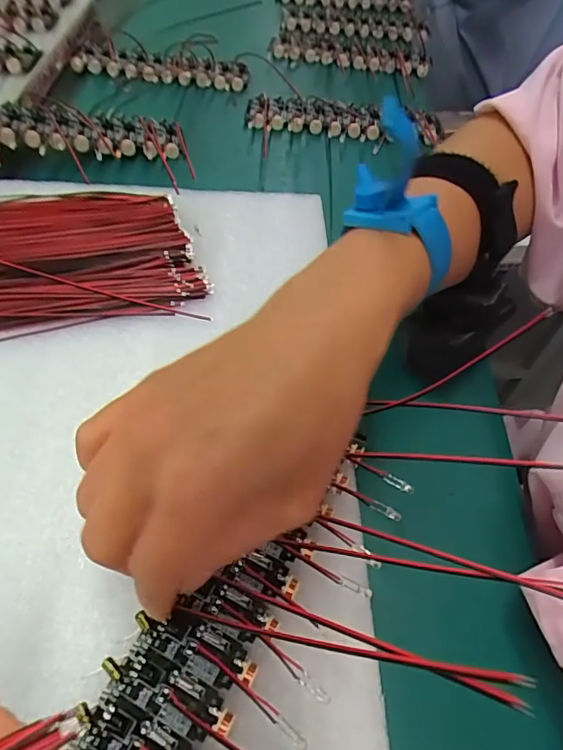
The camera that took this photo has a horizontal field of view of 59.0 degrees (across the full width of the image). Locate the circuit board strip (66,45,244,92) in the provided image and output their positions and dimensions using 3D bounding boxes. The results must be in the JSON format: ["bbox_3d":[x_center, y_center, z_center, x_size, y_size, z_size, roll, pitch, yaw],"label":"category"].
[{"bbox_3d":[-0.112,-0.278,0.453,0.160,0.017,0.059,3,54,-1],"label":"circuit board strip"}]

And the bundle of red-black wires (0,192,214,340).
[{"bbox_3d":[-0.123,-0.070,0.283,0.142,0.021,0.114,-10,55,-10],"label":"bundle of red-black wires"}]

